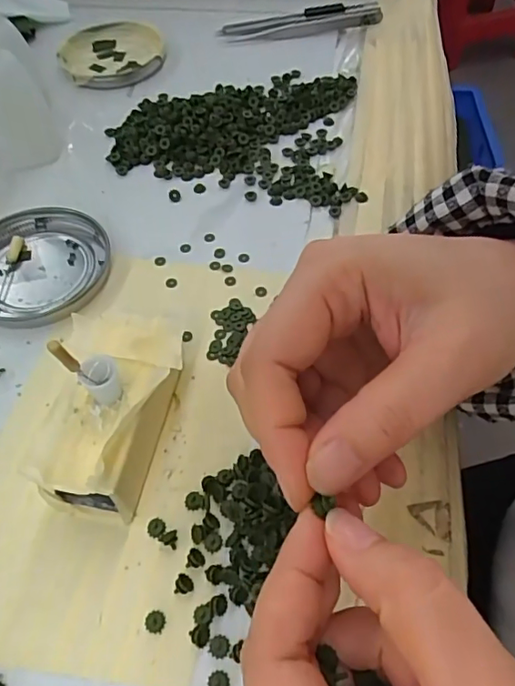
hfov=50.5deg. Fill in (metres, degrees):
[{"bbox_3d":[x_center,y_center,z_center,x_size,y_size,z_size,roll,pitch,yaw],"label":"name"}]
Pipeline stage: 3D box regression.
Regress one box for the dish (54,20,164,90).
[{"bbox_3d":[-0.113,-0.229,0.426,0.077,0.010,0.092,-4,55,-1],"label":"dish"}]

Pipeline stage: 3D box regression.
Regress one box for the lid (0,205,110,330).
[{"bbox_3d":[-0.121,-0.043,0.296,0.074,0.009,0.079,-1,55,1],"label":"lid"}]

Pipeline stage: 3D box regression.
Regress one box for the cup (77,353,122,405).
[{"bbox_3d":[-0.059,0.014,0.208,0.014,0.016,0.012,-27,58,-15],"label":"cup"}]

